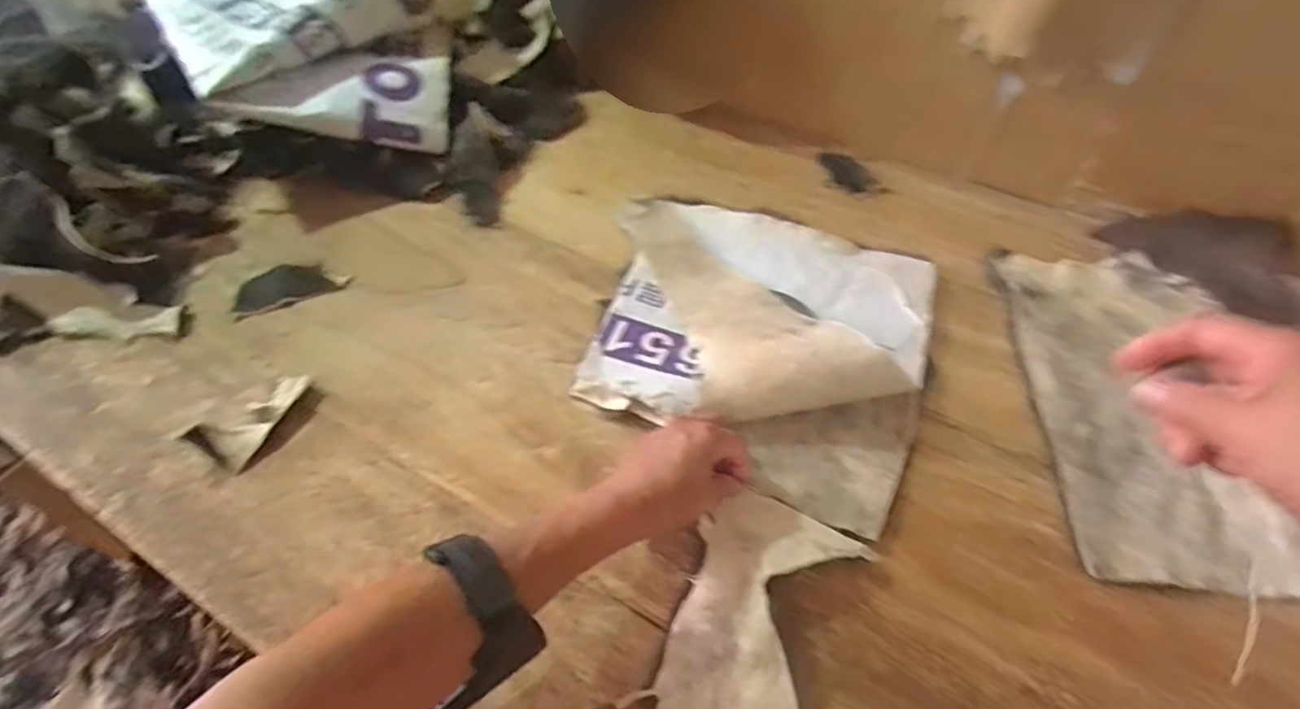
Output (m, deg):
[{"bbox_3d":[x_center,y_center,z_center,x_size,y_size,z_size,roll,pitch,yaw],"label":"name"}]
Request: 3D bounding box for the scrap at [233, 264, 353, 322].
[{"bbox_3d":[-0.350,-0.070,0.621,0.101,0.014,0.061,-16,52,-13],"label":"scrap"}]

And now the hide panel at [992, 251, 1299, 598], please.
[{"bbox_3d":[0.415,0.033,0.535,0.175,0.014,0.330,6,51,5],"label":"hide panel"}]

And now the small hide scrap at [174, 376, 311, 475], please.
[{"bbox_3d":[-0.316,0.048,0.512,0.044,0.018,0.087,24,54,19],"label":"small hide scrap"}]

